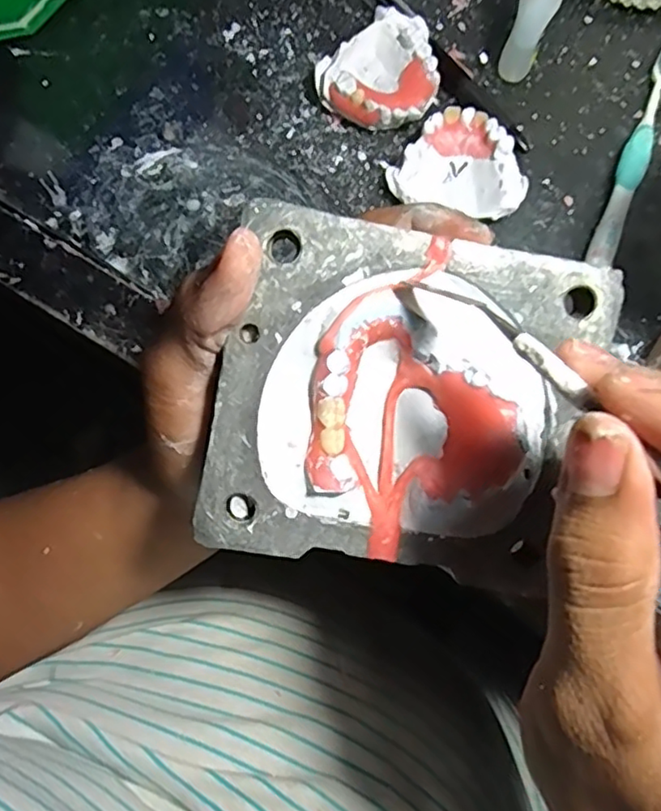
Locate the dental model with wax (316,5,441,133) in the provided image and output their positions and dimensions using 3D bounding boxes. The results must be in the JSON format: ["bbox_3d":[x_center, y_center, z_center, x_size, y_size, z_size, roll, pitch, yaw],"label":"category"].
[{"bbox_3d":[0.024,-0.177,0.332,0.061,0.025,0.061,-2,75,-2],"label":"dental model with wax"}]

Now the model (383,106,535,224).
[{"bbox_3d":[0.068,-0.118,0.317,0.062,0.027,0.056,42,77,9],"label":"model"}]

